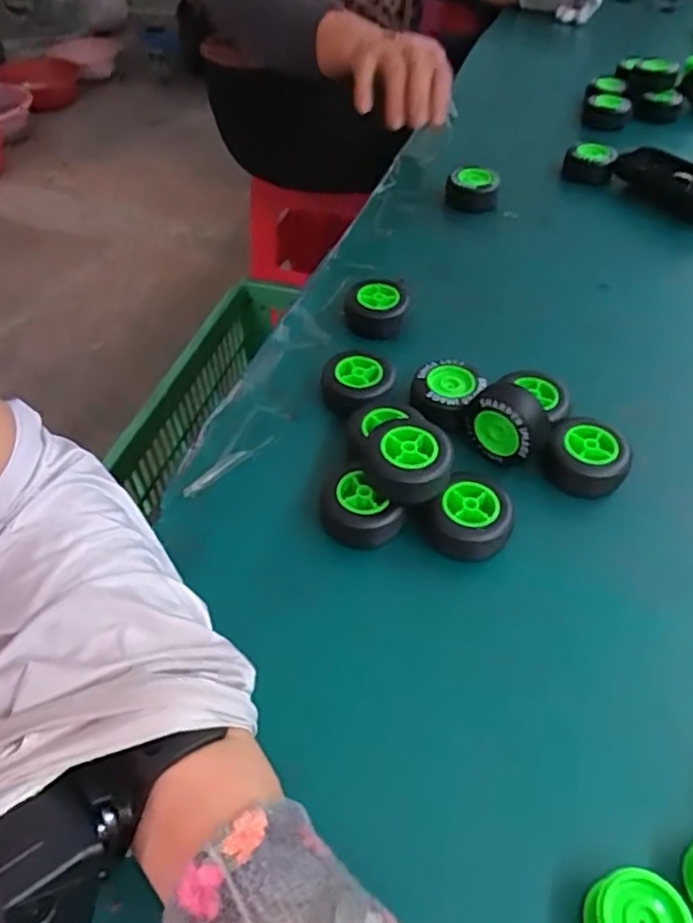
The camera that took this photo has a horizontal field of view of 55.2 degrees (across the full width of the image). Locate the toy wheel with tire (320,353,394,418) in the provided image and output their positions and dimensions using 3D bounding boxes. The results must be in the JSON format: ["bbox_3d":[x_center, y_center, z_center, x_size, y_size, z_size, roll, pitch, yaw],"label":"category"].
[{"bbox_3d":[0.007,-0.050,0.440,0.045,0.018,0.047,0,48,0],"label":"toy wheel with tire"}]

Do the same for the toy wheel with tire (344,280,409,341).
[{"bbox_3d":[0.021,-0.111,0.492,0.046,0.024,0.048,0,48,0],"label":"toy wheel with tire"}]

